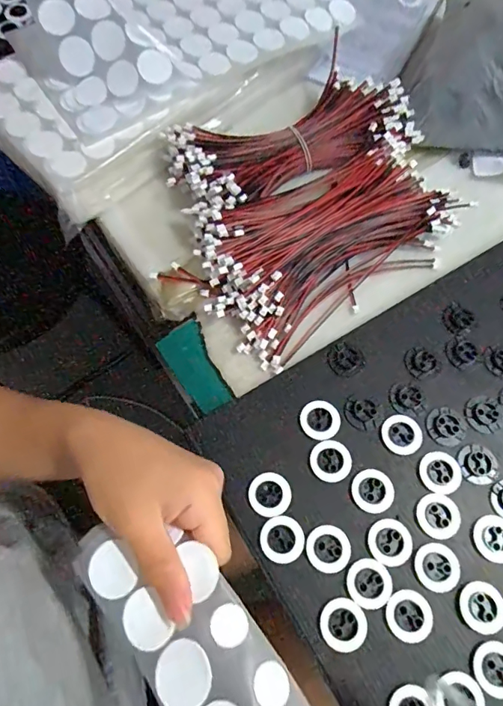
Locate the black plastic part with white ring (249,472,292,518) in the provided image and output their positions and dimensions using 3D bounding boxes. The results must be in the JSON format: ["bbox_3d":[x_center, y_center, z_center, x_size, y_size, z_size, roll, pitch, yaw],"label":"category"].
[{"bbox_3d":[0.013,0.097,0.305,0.028,0.004,0.028,1,66,-2],"label":"black plastic part with white ring"}]

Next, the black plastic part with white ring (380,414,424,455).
[{"bbox_3d":[0.109,0.059,0.321,0.029,0.004,0.028,1,66,-2],"label":"black plastic part with white ring"}]

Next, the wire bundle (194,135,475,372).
[{"bbox_3d":[0.059,-0.093,0.375,0.217,0.033,0.128,-32,71,-15],"label":"wire bundle"}]

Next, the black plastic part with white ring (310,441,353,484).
[{"bbox_3d":[0.056,0.076,0.313,0.028,0.004,0.028,1,66,-2],"label":"black plastic part with white ring"}]

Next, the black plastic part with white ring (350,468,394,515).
[{"bbox_3d":[0.083,0.094,0.305,0.028,0.004,0.028,1,66,-2],"label":"black plastic part with white ring"}]

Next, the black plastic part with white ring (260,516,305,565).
[{"bbox_3d":[0.020,0.123,0.293,0.028,0.004,0.028,1,66,-2],"label":"black plastic part with white ring"}]

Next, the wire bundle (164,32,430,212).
[{"bbox_3d":[0.038,-0.202,0.410,0.224,0.033,0.107,-21,69,-11],"label":"wire bundle"}]

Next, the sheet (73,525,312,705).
[{"bbox_3d":[-0.025,0.146,0.217,0.058,0.017,0.161,-39,60,-14],"label":"sheet"}]

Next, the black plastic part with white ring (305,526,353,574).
[{"bbox_3d":[0.050,0.128,0.291,0.027,0.004,0.028,1,66,-2],"label":"black plastic part with white ring"}]

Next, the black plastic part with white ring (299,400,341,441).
[{"bbox_3d":[0.050,0.049,0.325,0.028,0.004,0.028,1,66,-2],"label":"black plastic part with white ring"}]

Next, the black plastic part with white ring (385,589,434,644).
[{"bbox_3d":[0.099,0.164,0.277,0.029,0.004,0.028,1,66,-2],"label":"black plastic part with white ring"}]

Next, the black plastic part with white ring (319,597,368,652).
[{"bbox_3d":[0.057,0.168,0.275,0.028,0.004,0.028,1,66,-2],"label":"black plastic part with white ring"}]

